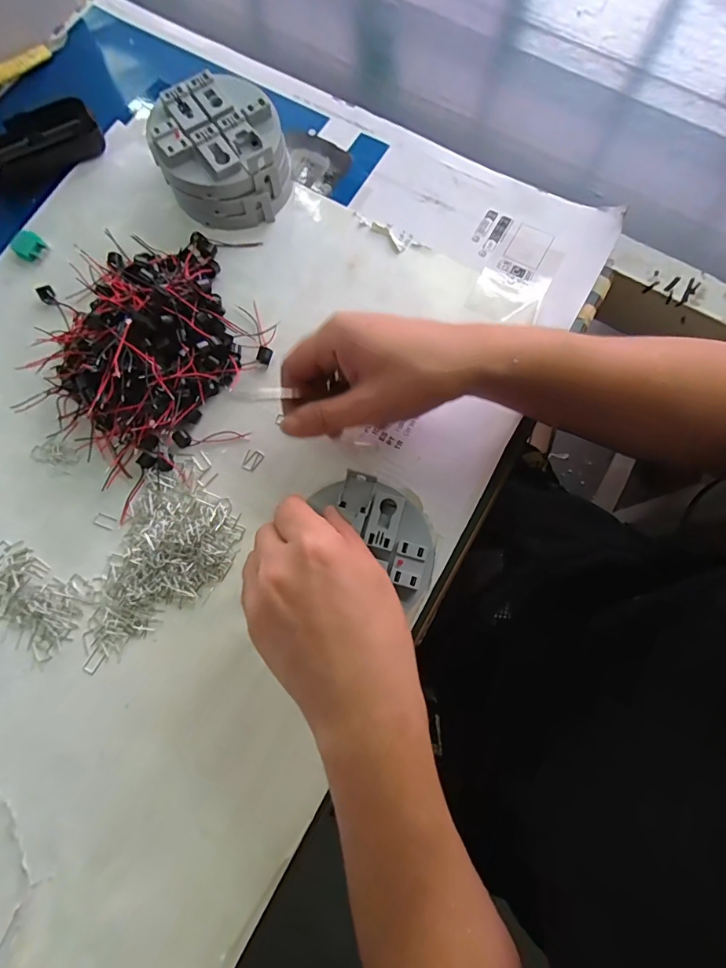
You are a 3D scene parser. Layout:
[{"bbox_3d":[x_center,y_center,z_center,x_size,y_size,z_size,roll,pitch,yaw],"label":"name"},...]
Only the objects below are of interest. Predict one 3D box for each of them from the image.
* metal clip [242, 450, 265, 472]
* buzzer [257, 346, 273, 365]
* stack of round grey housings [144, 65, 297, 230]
[{"bbox_3d":[-0.085,-0.018,0.344,0.012,0.004,0.017,25,77,6],"label":"metal clip"},{"bbox_3d":[-0.079,-0.102,0.358,0.011,0.008,0.012,20,76,5],"label":"buzzer"},{"bbox_3d":[-0.115,-0.275,0.376,0.103,0.057,0.097,-2,76,-1],"label":"stack of round grey housings"}]

